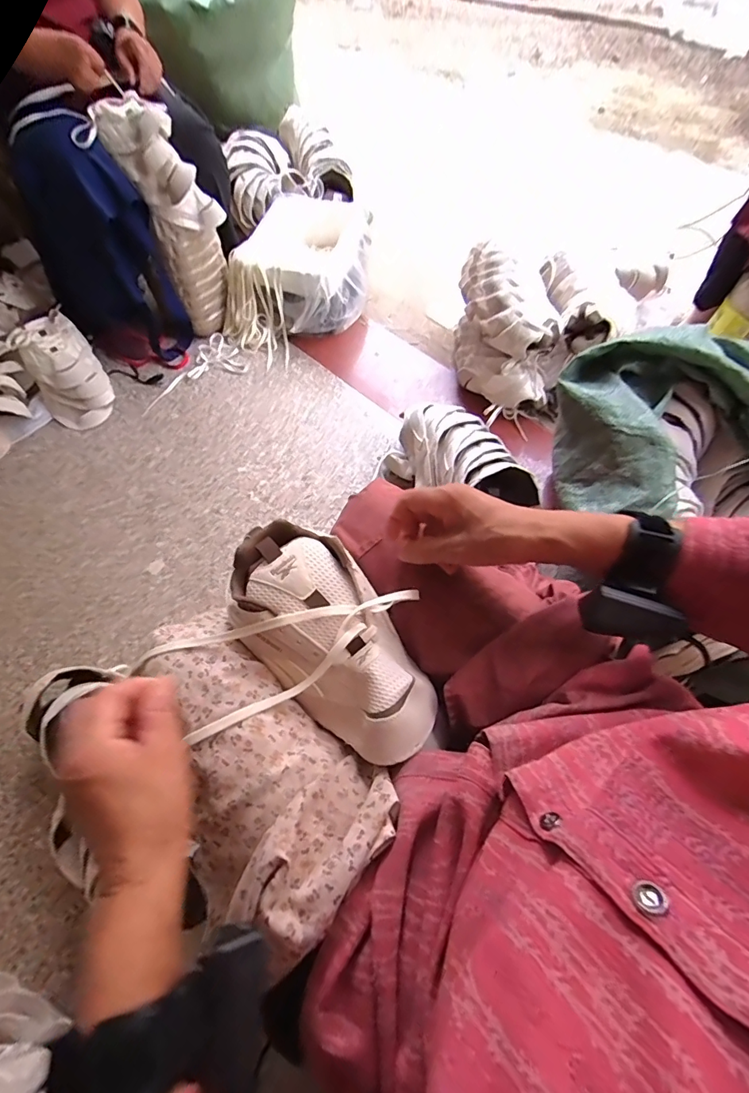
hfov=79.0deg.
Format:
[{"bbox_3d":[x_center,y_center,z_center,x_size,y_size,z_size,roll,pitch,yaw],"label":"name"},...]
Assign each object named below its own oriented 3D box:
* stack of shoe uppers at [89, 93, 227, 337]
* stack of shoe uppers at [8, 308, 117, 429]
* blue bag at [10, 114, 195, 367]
[{"bbox_3d":[-0.466,-0.760,1.111,0.183,0.447,0.152,-27,64,-11],"label":"stack of shoe uppers"},{"bbox_3d":[-0.759,-0.427,1.132,0.131,0.260,0.128,-19,23,20],"label":"stack of shoe uppers"},{"bbox_3d":[-0.647,-0.678,1.083,0.238,0.440,0.213,37,69,20],"label":"blue bag"}]

